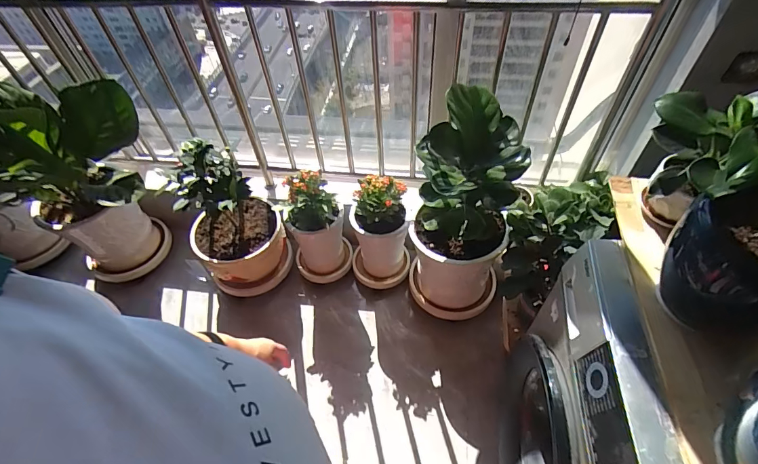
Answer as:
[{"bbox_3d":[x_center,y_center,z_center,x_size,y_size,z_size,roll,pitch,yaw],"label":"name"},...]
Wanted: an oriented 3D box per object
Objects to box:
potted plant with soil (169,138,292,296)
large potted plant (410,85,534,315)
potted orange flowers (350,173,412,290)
[{"bbox_3d":[-0.569,-0.042,1.545,0.336,0.653,0.282,-30,54,-20],"label":"potted plant with soil"},{"bbox_3d":[0.283,-0.042,1.359,0.337,0.772,0.343,7,51,9],"label":"large potted plant"},{"bbox_3d":[0.000,-0.018,1.558,0.231,0.476,0.244,-7,50,-2],"label":"potted orange flowers"}]

